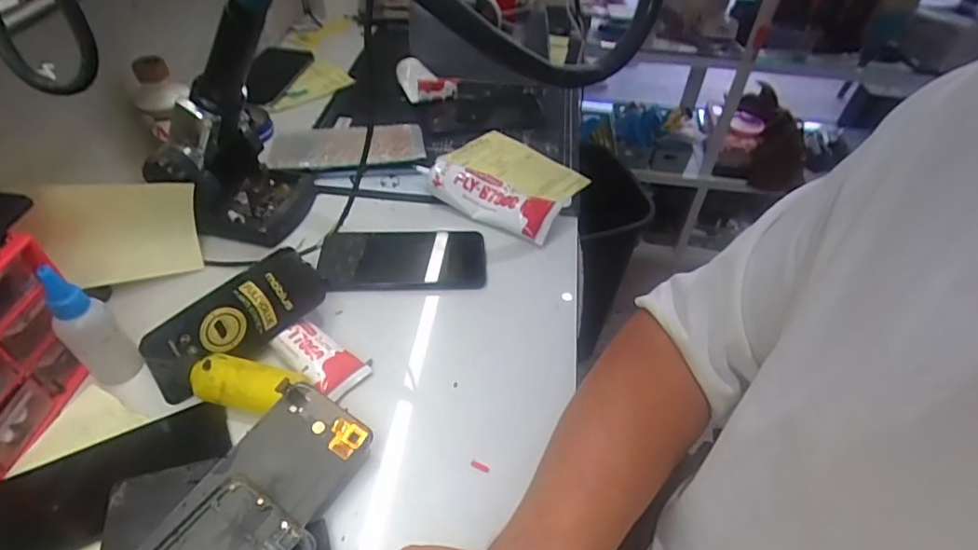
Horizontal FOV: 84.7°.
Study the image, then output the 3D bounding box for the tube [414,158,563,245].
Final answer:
[{"bbox_3d":[-0.005,-0.085,0.566,0.160,0.030,0.040,25,50,21],"label":"tube"}]

